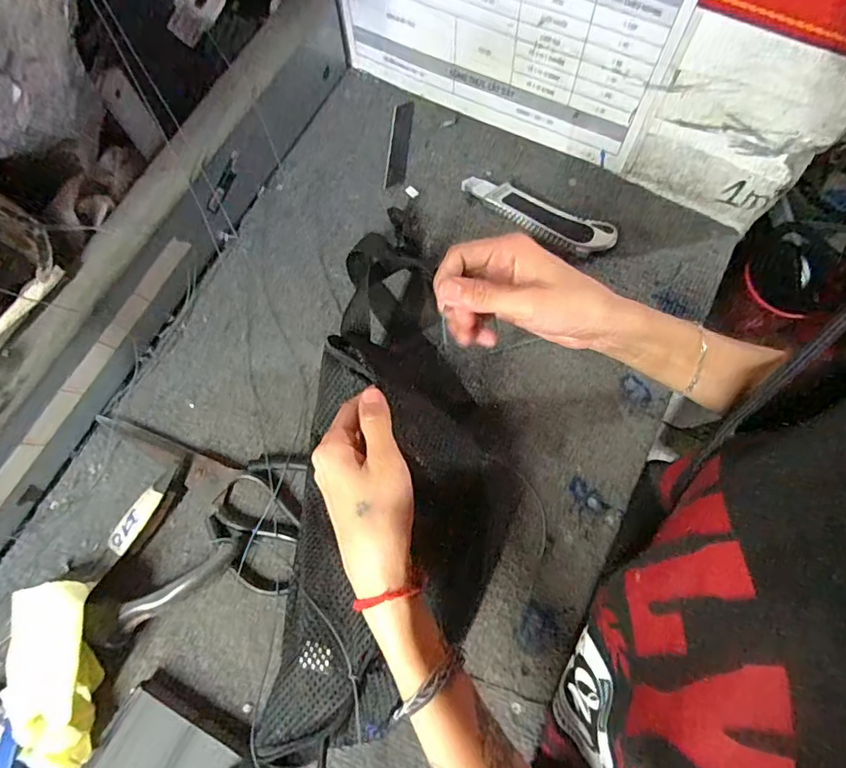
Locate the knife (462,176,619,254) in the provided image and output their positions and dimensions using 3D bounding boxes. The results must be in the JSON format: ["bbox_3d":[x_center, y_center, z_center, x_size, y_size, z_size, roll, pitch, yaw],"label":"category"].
[{"bbox_3d":[0.102,-0.154,0.474,0.146,0.020,0.032,26,75,8],"label":"knife"}]

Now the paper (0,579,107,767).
[{"bbox_3d":[-0.244,0.197,0.344,0.043,0.030,0.128,-5,88,-1],"label":"paper"}]

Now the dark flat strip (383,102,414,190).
[{"bbox_3d":[-0.024,-0.239,0.514,0.020,0.004,0.096,6,77,0],"label":"dark flat strip"}]

